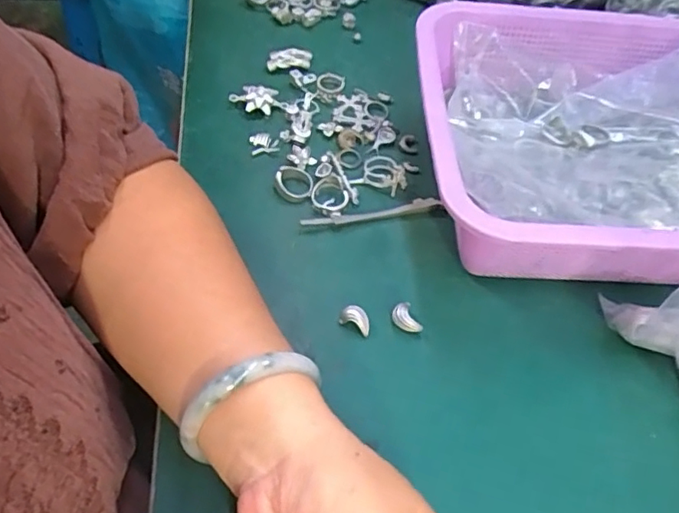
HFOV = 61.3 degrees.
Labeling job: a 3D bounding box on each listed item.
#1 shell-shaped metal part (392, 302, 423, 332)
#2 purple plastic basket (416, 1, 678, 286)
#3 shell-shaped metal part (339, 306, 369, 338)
[{"bbox_3d":[0.040,0.038,0.342,0.012,0.010,0.019,-21,57,-20],"label":"shell-shaped metal part"},{"bbox_3d":[0.196,-0.074,0.391,0.291,0.080,0.222,1,54,-4],"label":"purple plastic basket"},{"bbox_3d":[0.010,0.038,0.339,0.019,0.015,0.009,27,55,16],"label":"shell-shaped metal part"}]

